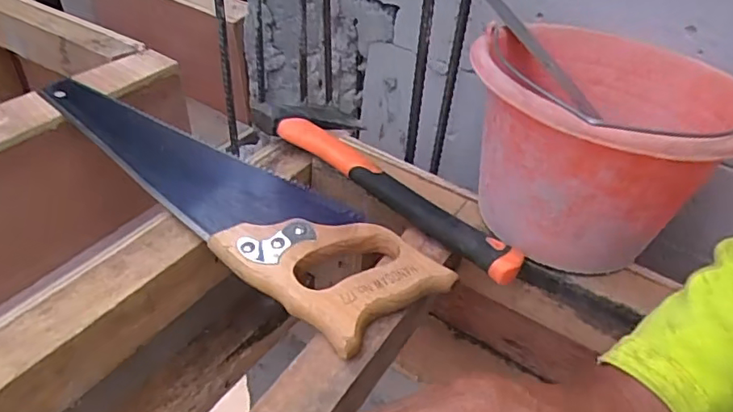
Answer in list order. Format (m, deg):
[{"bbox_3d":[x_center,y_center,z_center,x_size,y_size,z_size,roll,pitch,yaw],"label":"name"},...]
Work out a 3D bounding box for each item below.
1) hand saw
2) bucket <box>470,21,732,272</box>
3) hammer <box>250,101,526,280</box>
[{"bbox_3d":[-0.154,-0.034,0.567,0.503,0.022,0.118,33,48,29],"label":"hand saw"},{"bbox_3d":[0.201,-0.061,0.511,0.222,0.156,0.253,27,45,23],"label":"bucket"},{"bbox_3d":[0.032,-0.040,0.587,0.334,0.027,0.109,33,48,29],"label":"hammer"}]

